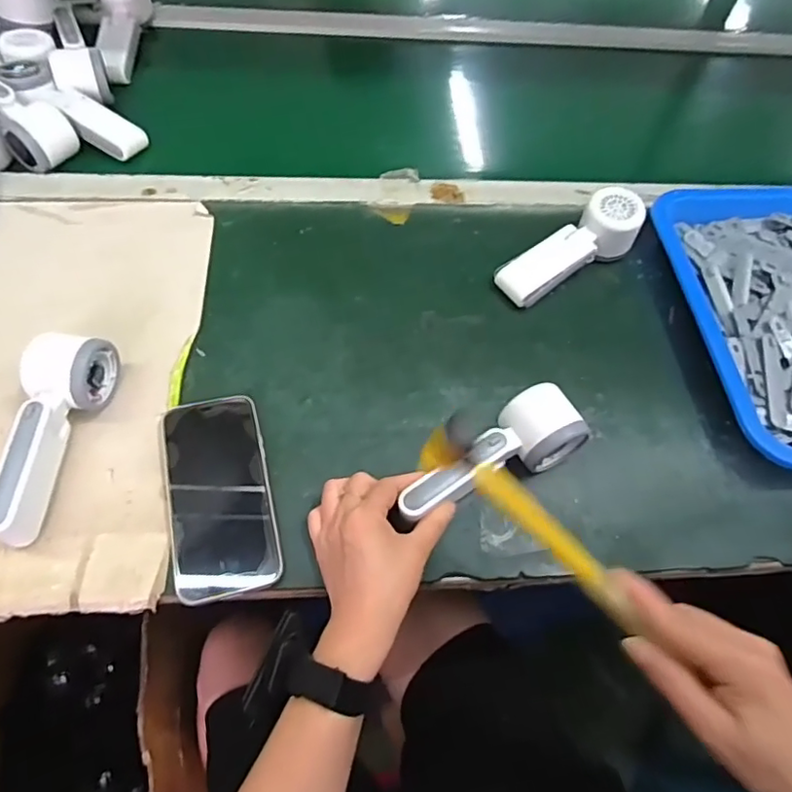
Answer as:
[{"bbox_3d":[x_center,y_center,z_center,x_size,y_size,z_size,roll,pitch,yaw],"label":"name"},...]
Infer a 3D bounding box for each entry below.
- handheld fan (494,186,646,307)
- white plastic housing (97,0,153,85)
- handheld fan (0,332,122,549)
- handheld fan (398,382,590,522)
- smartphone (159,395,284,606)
[{"bbox_3d":[0.176,-0.149,0.576,0.157,0.055,0.057,-34,68,-20],"label":"handheld fan"},{"bbox_3d":[-0.350,-0.466,0.729,0.053,0.056,0.168,-2,75,-5],"label":"white plastic housing"},{"bbox_3d":[-0.268,0.030,0.442,0.053,0.050,0.163,3,61,-2],"label":"handheld fan"},{"bbox_3d":[0.073,0.048,0.454,0.160,0.045,0.054,-26,66,-17],"label":"handheld fan"},{"bbox_3d":[-0.139,0.075,0.450,0.078,0.011,0.158,-13,63,-10],"label":"smartphone"}]

